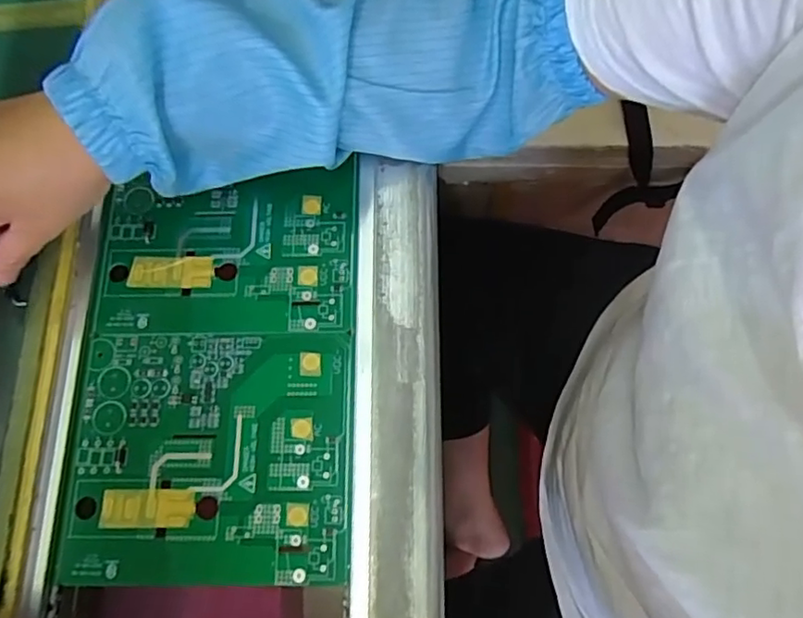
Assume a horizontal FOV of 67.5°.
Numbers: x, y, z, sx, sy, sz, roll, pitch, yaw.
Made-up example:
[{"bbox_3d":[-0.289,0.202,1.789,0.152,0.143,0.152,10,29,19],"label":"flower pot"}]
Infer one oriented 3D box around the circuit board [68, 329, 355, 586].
[{"bbox_3d":[-0.110,0.083,0.347,0.161,0.004,0.138,-1,74,2],"label":"circuit board"}]

